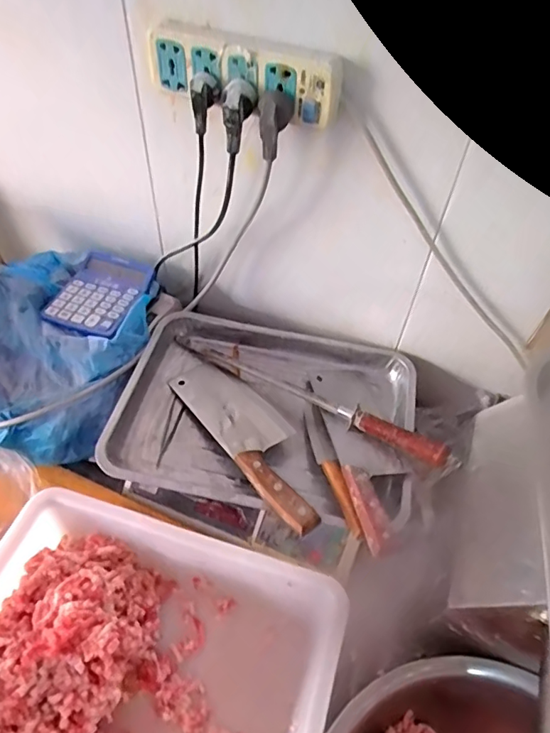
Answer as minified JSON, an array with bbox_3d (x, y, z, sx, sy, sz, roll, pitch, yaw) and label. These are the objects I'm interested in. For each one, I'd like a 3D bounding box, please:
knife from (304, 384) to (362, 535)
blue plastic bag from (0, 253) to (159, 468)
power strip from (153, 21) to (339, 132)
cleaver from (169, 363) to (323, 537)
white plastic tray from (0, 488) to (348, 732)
[{"bbox_3d":[0.064,0.106,0.664,0.025,0.029,0.258,-7,37,-9],"label":"knife"},{"bbox_3d":[-0.321,-0.022,0.765,0.250,0.137,0.314,16,52,9],"label":"blue plastic bag"},{"bbox_3d":[-0.035,-0.319,0.549,0.217,0.071,0.043,23,53,14],"label":"power strip"},{"bbox_3d":[-0.032,0.093,0.671,0.104,0.027,0.313,-22,42,-20],"label":"cleaver"},{"bbox_3d":[-0.139,0.323,0.525,0.364,0.132,0.284,14,52,8],"label":"white plastic tray"}]

